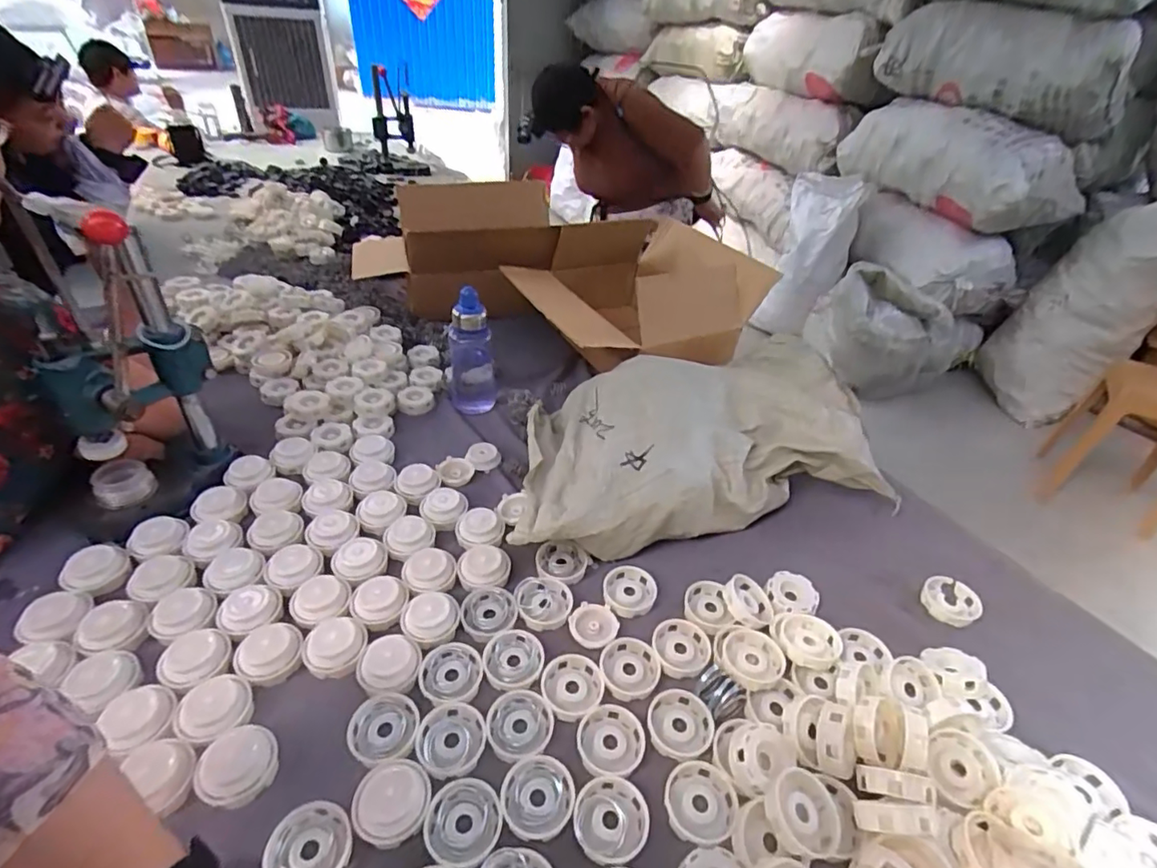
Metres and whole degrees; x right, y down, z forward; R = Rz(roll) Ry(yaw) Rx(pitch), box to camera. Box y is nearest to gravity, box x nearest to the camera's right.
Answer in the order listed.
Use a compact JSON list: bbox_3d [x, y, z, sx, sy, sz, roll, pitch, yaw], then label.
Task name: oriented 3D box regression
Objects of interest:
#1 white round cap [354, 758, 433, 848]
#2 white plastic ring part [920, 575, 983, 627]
[{"bbox_3d":[-0.154,0.301,0.459,0.055,0.024,0.057,15,43,14],"label":"white round cap"},{"bbox_3d":[0.454,0.204,0.678,0.062,0.012,0.065,25,47,24],"label":"white plastic ring part"}]

